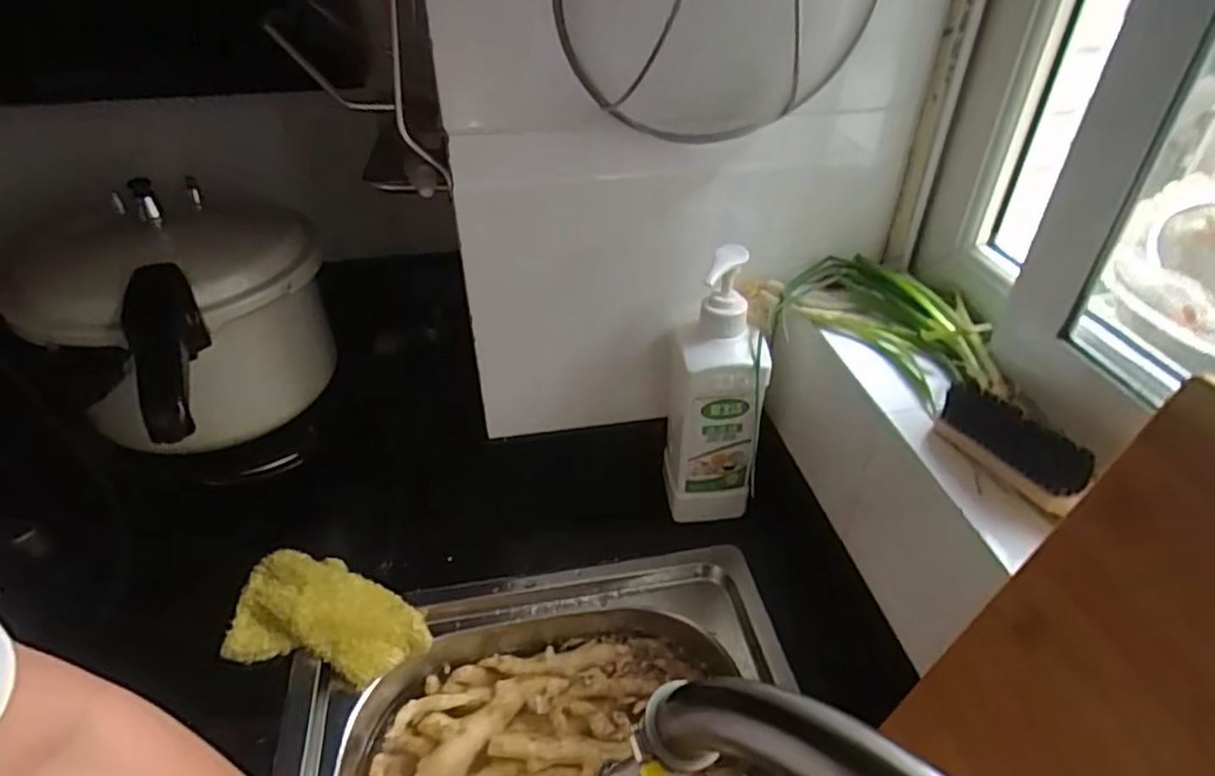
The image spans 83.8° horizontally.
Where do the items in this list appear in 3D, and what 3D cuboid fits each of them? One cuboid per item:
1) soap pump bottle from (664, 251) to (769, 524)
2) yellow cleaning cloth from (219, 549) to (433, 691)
[{"bbox_3d":[0.099,0.002,0.628,0.075,0.271,0.070,-3,39,-3],"label":"soap pump bottle"},{"bbox_3d":[-0.242,0.202,0.594,0.165,0.021,0.094,12,59,2],"label":"yellow cleaning cloth"}]

